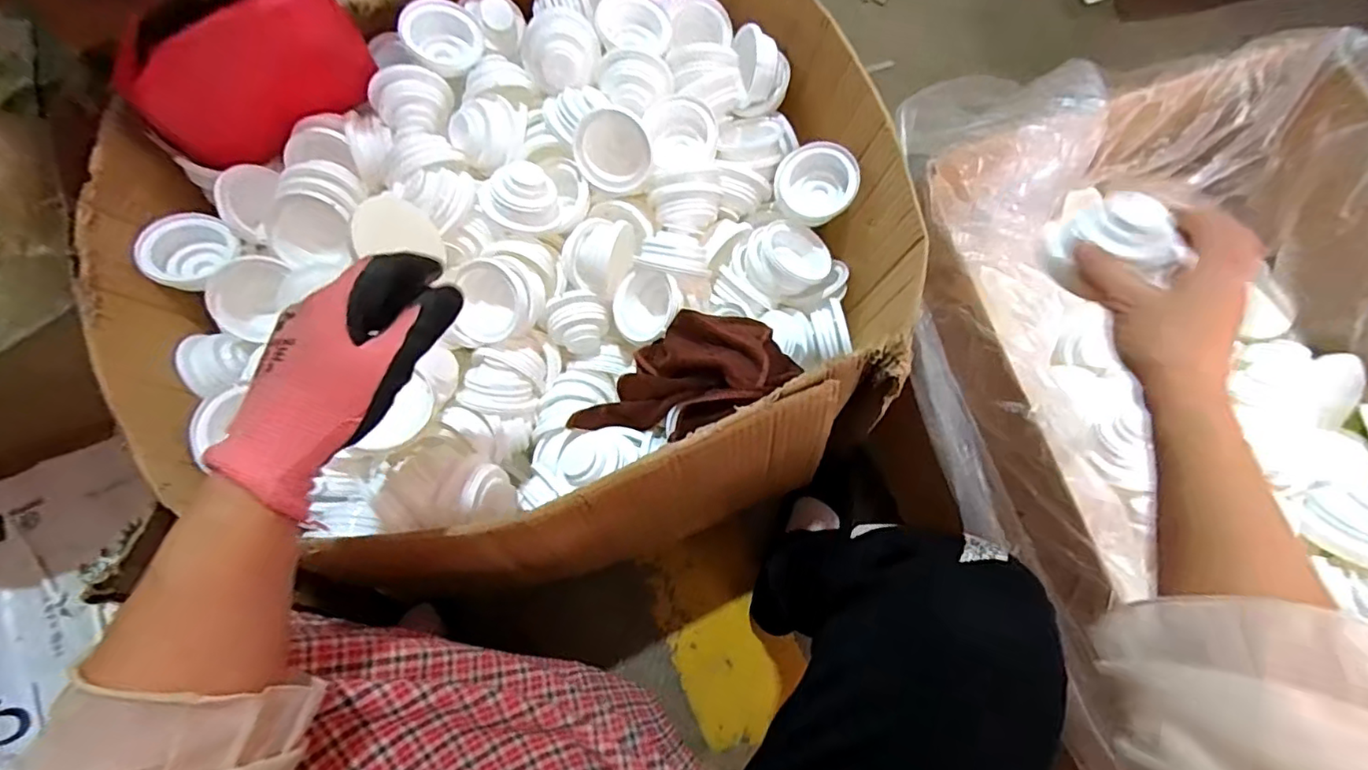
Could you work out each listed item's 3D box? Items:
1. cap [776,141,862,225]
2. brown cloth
[{"bbox_3d":[0.130,-0.199,0.580,0.077,0.032,0.076,28,111,9],"label":"cap"},{"bbox_3d":[-0.003,0.004,0.512,0.184,0.085,0.104,-34,78,-10],"label":"brown cloth"}]

